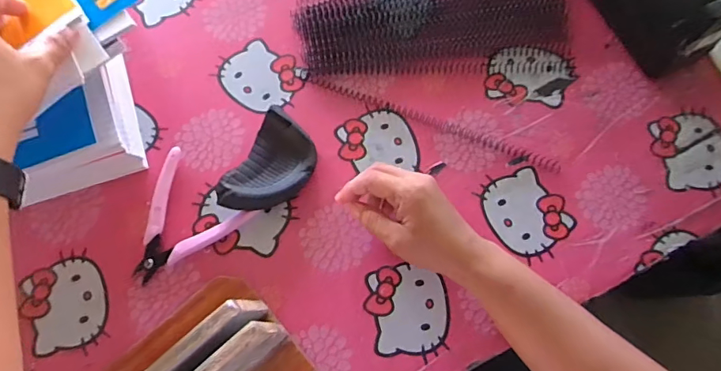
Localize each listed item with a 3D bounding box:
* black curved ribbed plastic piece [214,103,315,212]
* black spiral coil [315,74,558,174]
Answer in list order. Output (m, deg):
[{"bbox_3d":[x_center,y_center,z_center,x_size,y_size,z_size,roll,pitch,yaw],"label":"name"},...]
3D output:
[{"bbox_3d":[-0.082,-0.015,0.439,0.064,0.029,0.099,32,77,9],"label":"black curved ribbed plastic piece"},{"bbox_3d":[0.070,-0.065,0.468,0.260,0.007,0.011,21,75,6],"label":"black spiral coil"}]

